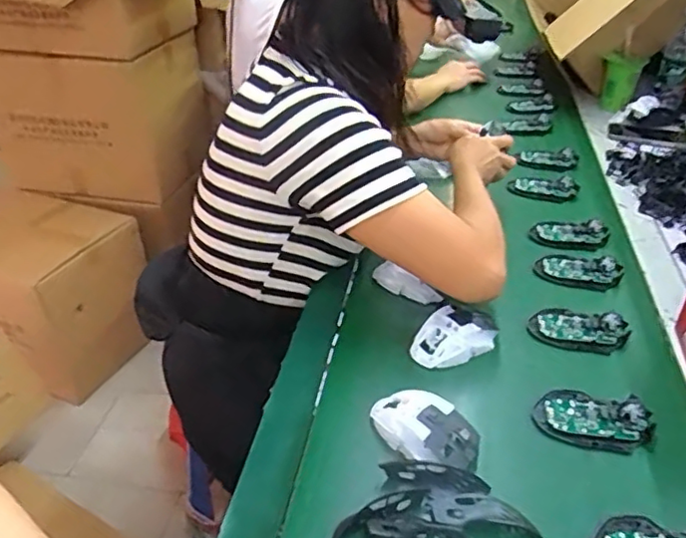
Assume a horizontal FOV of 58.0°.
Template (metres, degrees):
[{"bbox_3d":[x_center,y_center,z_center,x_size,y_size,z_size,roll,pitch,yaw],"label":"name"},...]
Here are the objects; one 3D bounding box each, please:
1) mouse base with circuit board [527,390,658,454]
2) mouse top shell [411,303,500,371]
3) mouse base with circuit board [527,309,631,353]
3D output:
[{"bbox_3d":[0.258,0.155,0.639,0.111,0.027,0.062,12,35,23],"label":"mouse base with circuit board"},{"bbox_3d":[0.133,0.079,0.742,0.107,0.034,0.067,-26,39,-31],"label":"mouse top shell"},{"bbox_3d":[0.288,0.072,0.757,0.111,0.017,0.056,9,34,19],"label":"mouse base with circuit board"}]

